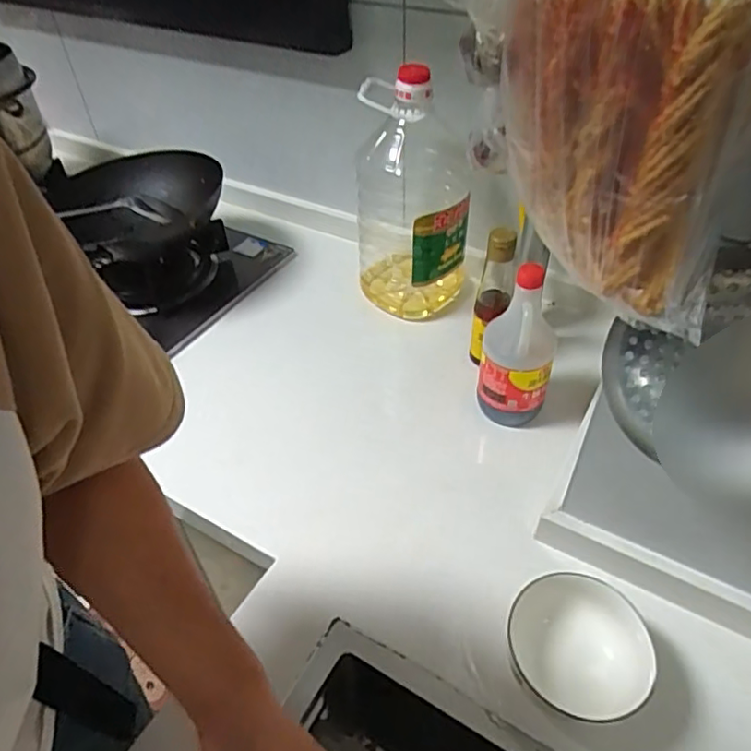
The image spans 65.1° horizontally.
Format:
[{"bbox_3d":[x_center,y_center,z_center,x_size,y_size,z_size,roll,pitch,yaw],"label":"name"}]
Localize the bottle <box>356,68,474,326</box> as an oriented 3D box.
[{"bbox_3d":[0.056,-0.250,0.868,0.167,0.354,0.161,1,45,4],"label":"bottle"}]

